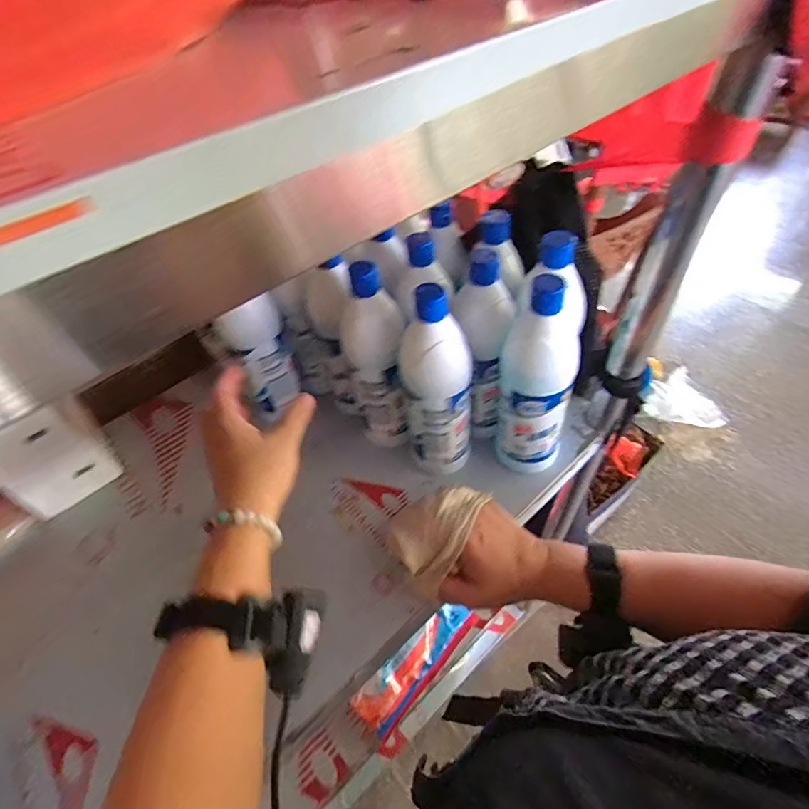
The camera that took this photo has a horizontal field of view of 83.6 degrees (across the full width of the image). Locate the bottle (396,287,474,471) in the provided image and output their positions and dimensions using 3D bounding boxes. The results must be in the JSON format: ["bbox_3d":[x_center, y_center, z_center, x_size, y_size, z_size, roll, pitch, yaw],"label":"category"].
[{"bbox_3d":[0.033,-0.013,0.448,0.065,0.204,0.060,-14,52,-6],"label":"bottle"}]

